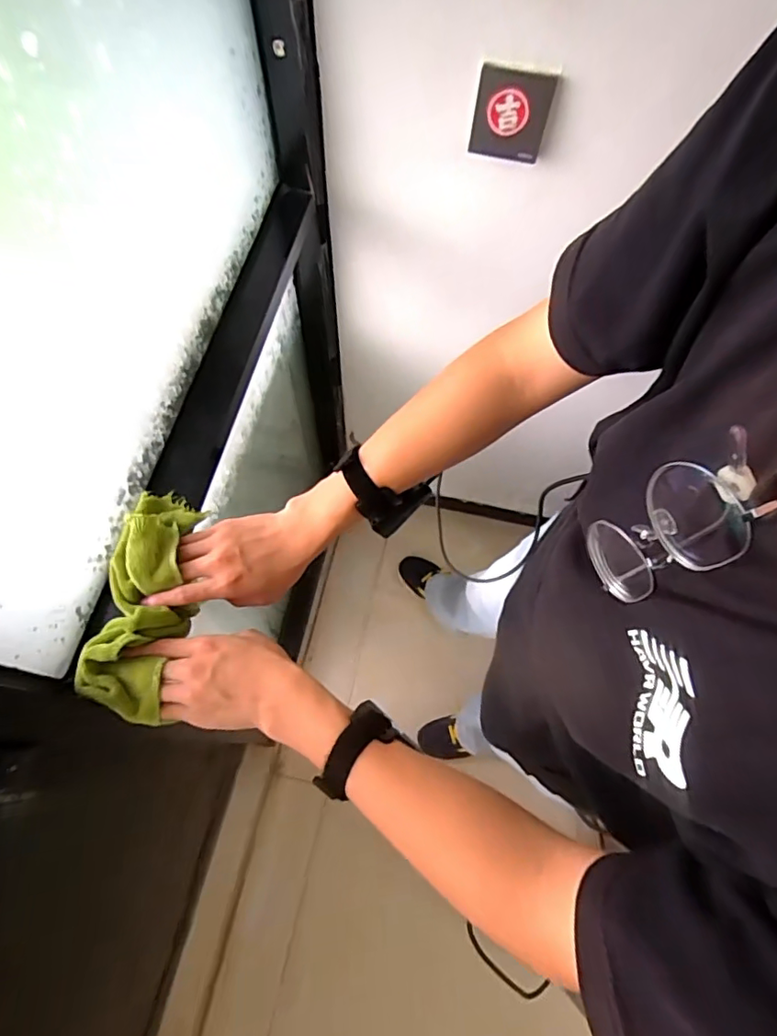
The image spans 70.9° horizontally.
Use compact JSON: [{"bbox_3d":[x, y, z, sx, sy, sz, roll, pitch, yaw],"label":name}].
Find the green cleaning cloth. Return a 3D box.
[{"bbox_3d":[-0.223,0.071,0.495,0.071,0.058,0.209,3,67,-2],"label":"green cleaning cloth"}]

